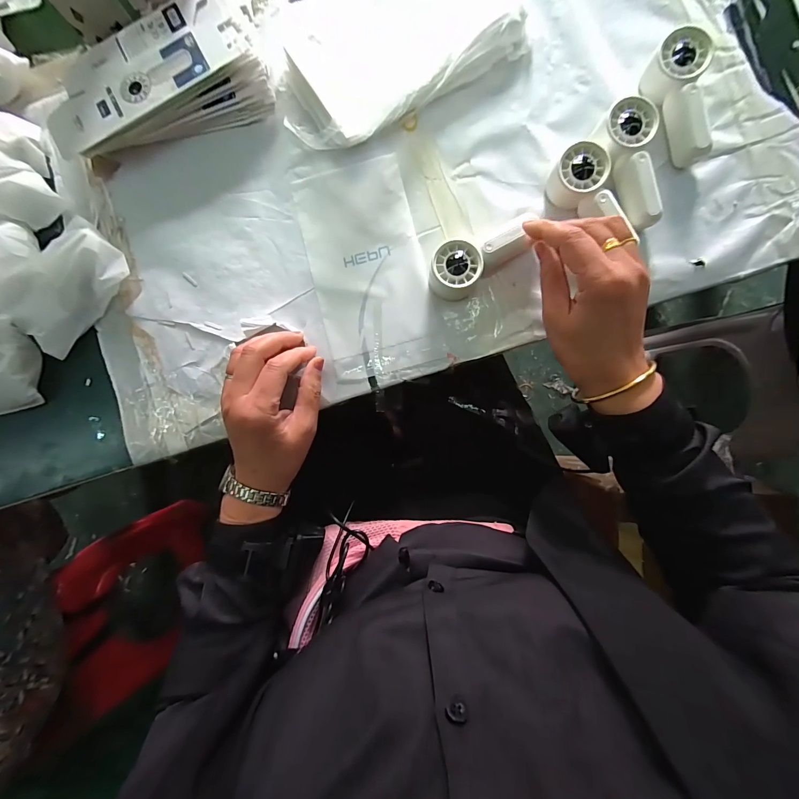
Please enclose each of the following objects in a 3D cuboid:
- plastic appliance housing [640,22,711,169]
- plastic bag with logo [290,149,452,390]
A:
[{"bbox_3d":[0.262,-0.275,0.339,0.044,0.034,0.110,-13,88,2],"label":"plastic appliance housing"},{"bbox_3d":[-0.031,-0.125,0.364,0.107,0.007,0.211,-14,89,2],"label":"plastic bag with logo"}]

